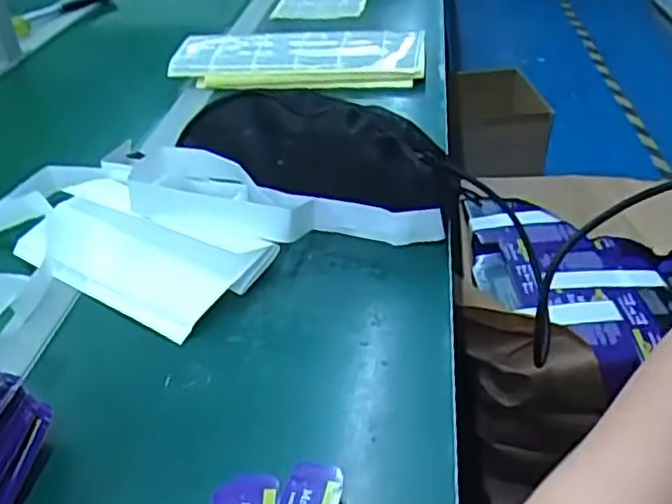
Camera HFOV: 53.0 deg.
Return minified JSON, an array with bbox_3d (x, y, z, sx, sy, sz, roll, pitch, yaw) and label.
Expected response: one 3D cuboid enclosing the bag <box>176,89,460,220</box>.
[{"bbox_3d":[-0.013,-0.092,0.627,0.263,0.090,0.124,16,40,24],"label":"bag"}]

